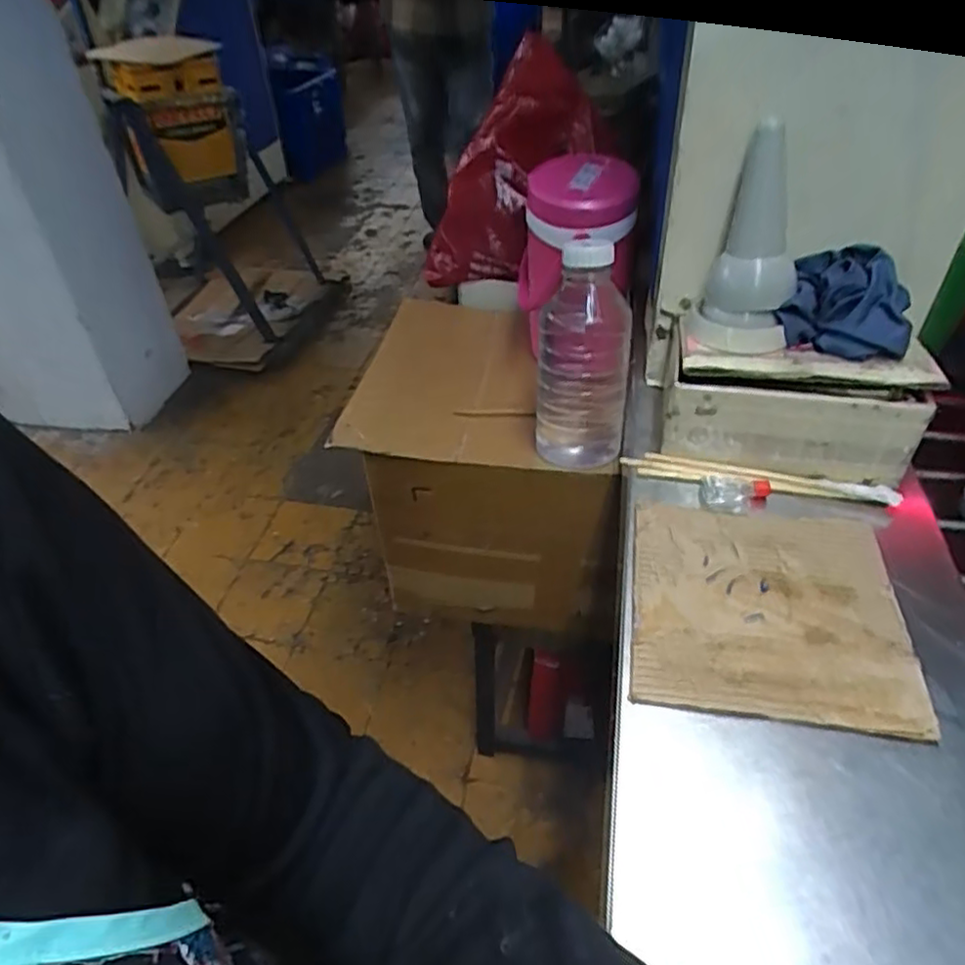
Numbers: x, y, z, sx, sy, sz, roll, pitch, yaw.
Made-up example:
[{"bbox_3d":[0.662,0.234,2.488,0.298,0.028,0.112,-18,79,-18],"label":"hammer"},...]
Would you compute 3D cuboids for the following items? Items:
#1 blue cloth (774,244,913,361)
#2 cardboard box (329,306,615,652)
[{"bbox_3d":[0.292,-0.144,0.540,0.096,0.052,0.086,19,44,20],"label":"blue cloth"},{"bbox_3d":[0.004,-0.008,0.921,0.314,0.288,0.307,3,41,4],"label":"cardboard box"}]

